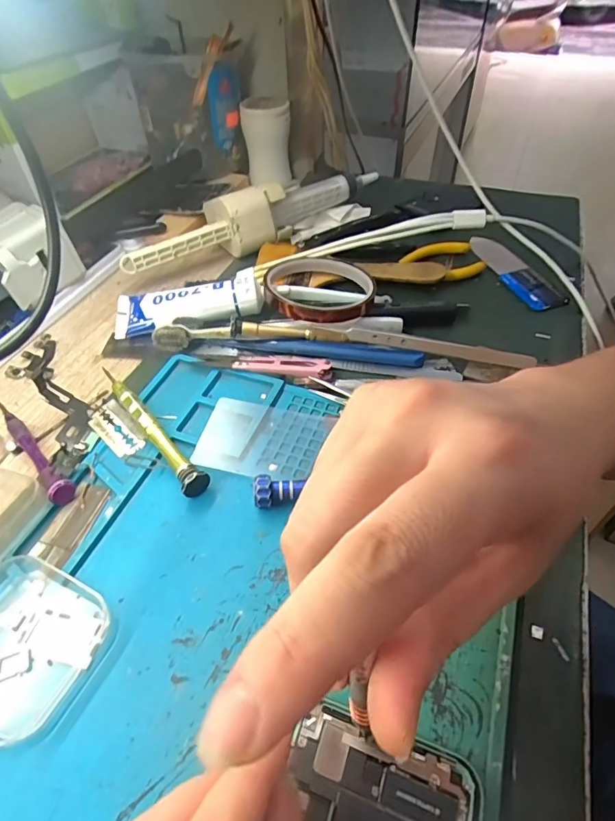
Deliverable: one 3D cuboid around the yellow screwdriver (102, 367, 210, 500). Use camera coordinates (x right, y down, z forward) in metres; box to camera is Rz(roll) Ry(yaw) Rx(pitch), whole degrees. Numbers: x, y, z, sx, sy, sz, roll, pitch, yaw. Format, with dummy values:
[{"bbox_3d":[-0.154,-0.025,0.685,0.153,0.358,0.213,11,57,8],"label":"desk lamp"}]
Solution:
[{"bbox_3d":[-0.096,0.010,0.285,0.014,0.014,0.116,-31,54,-24],"label":"yellow screwdriver"}]

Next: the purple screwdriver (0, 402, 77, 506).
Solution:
[{"bbox_3d":[-0.172,0.018,0.285,0.014,0.019,0.113,-35,56,-26],"label":"purple screwdriver"}]

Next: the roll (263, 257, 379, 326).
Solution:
[{"bbox_3d":[0.010,-0.097,0.365,0.085,0.024,0.085,-1,48,1],"label":"roll"}]

